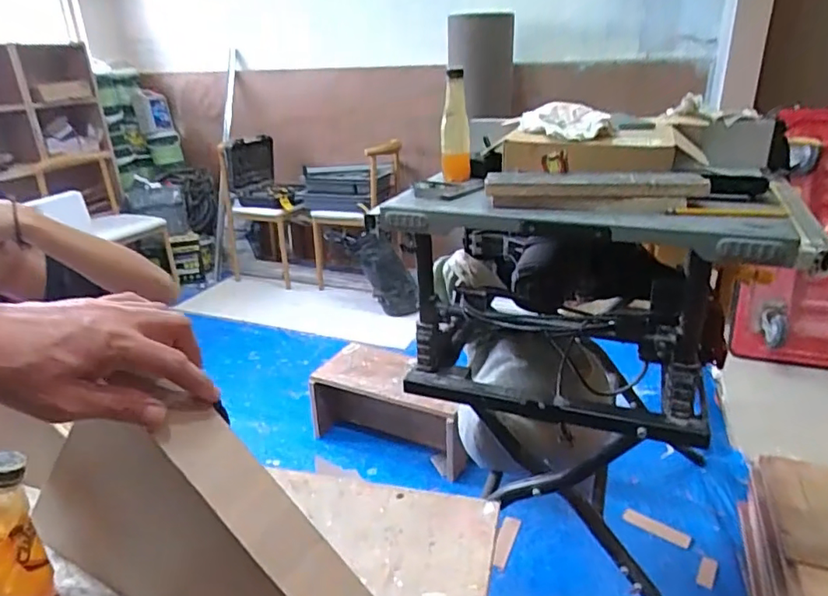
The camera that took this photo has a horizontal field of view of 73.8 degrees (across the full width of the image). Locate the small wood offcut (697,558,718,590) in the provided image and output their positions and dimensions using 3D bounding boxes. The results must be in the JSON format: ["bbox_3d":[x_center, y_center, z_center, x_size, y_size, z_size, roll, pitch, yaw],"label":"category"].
[{"bbox_3d":[0.653,0.608,1.227,0.033,0.008,0.079,13,28,31],"label":"small wood offcut"}]

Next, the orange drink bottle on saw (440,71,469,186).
[{"bbox_3d":[0.073,-0.300,0.979,0.051,0.190,0.059,0,24,5],"label":"orange drink bottle on saw"}]

